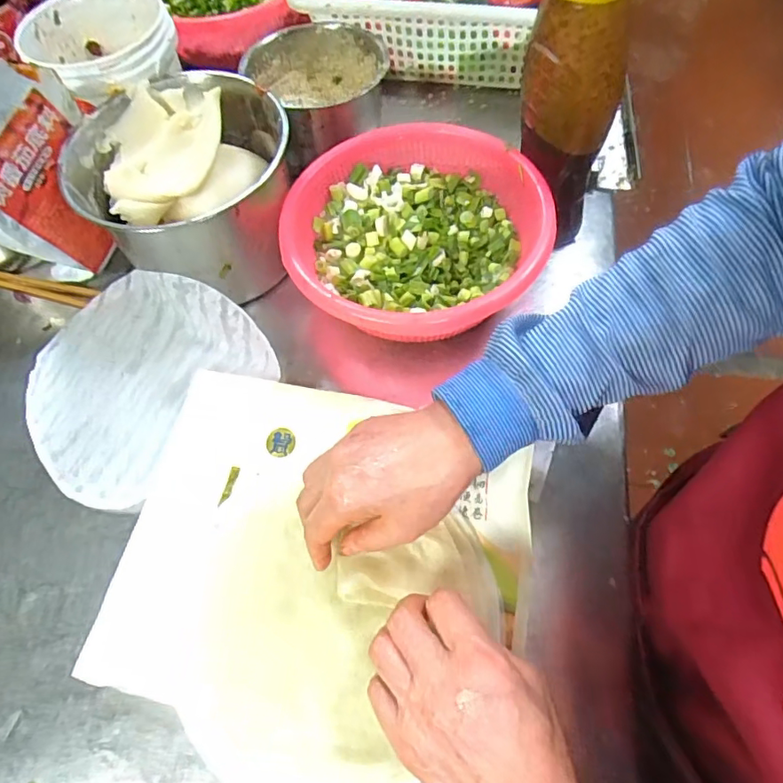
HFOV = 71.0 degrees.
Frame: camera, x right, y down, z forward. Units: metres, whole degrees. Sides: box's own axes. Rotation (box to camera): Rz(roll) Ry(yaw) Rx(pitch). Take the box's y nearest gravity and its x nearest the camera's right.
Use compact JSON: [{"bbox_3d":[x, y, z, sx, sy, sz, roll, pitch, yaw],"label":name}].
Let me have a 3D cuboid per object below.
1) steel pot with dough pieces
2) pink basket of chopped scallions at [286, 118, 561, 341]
[{"bbox_3d":[-0.163,-0.171,0.471,0.156,0.107,0.160,-1,63,2],"label":"steel pot with dough pieces"},{"bbox_3d":[0.008,-0.118,0.456,0.191,0.082,0.184,-1,63,2],"label":"pink basket of chopped scallions"}]

